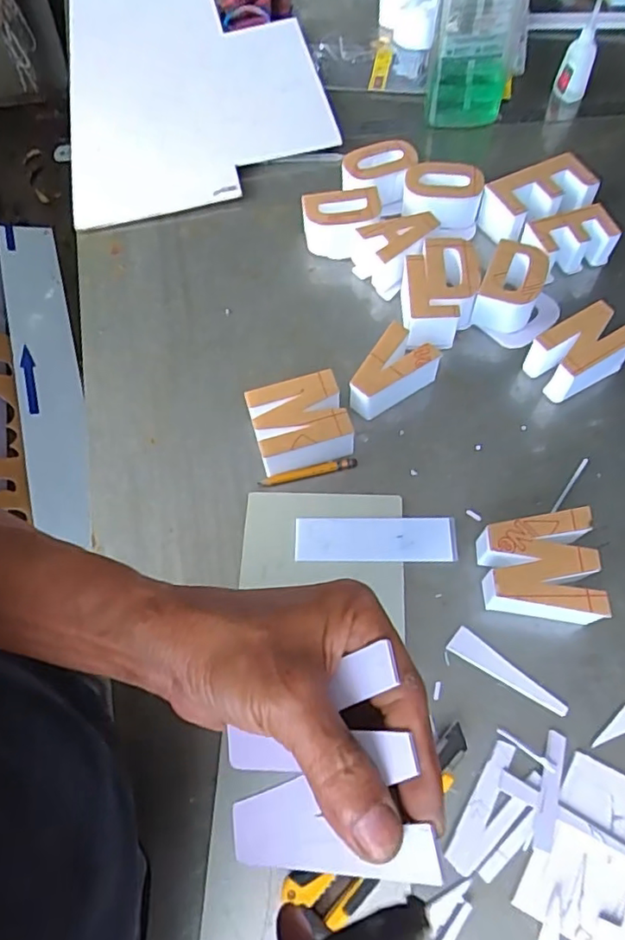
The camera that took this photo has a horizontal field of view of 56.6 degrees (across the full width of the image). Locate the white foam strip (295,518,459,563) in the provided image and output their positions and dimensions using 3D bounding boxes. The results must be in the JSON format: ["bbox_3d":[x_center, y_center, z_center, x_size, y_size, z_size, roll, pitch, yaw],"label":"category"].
[{"bbox_3d":[0.054,0.059,0.500,0.136,0.004,0.040,0,63,2],"label":"white foam strip"}]

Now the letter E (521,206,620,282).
[{"bbox_3d":[0.276,-0.244,0.617,0.098,0.040,0.050,-14,64,-5],"label":"letter E"}]

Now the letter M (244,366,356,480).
[{"bbox_3d":[-0.012,-0.041,0.532,0.081,0.044,0.072,-14,64,-5],"label":"letter M"}]

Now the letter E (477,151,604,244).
[{"bbox_3d":[0.248,-0.294,0.648,0.131,0.051,0.076,-26,65,-11],"label":"letter E"}]

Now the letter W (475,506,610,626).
[{"bbox_3d":[0.179,0.078,0.463,0.089,0.046,0.082,1,63,2],"label":"letter W"}]

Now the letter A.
[{"bbox_3d":[0.092,-0.239,0.626,0.083,0.050,0.064,-37,68,-15],"label":"letter A"}]

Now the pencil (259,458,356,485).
[{"bbox_3d":[-0.004,0.003,0.531,0.090,0.006,0.008,-12,64,-4],"label":"pencil"}]

